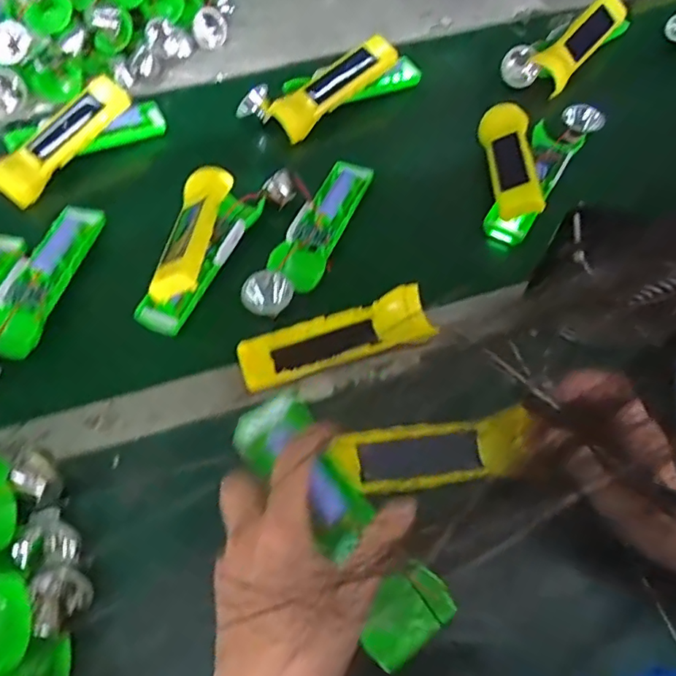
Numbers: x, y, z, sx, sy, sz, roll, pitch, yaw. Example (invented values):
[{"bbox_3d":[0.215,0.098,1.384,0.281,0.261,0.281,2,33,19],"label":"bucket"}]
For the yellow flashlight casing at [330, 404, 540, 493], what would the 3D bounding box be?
[{"bbox_3d":[0.068,0.085,0.409,0.142,0.026,0.045,-8,58,1],"label":"yellow flashlight casing"}]

